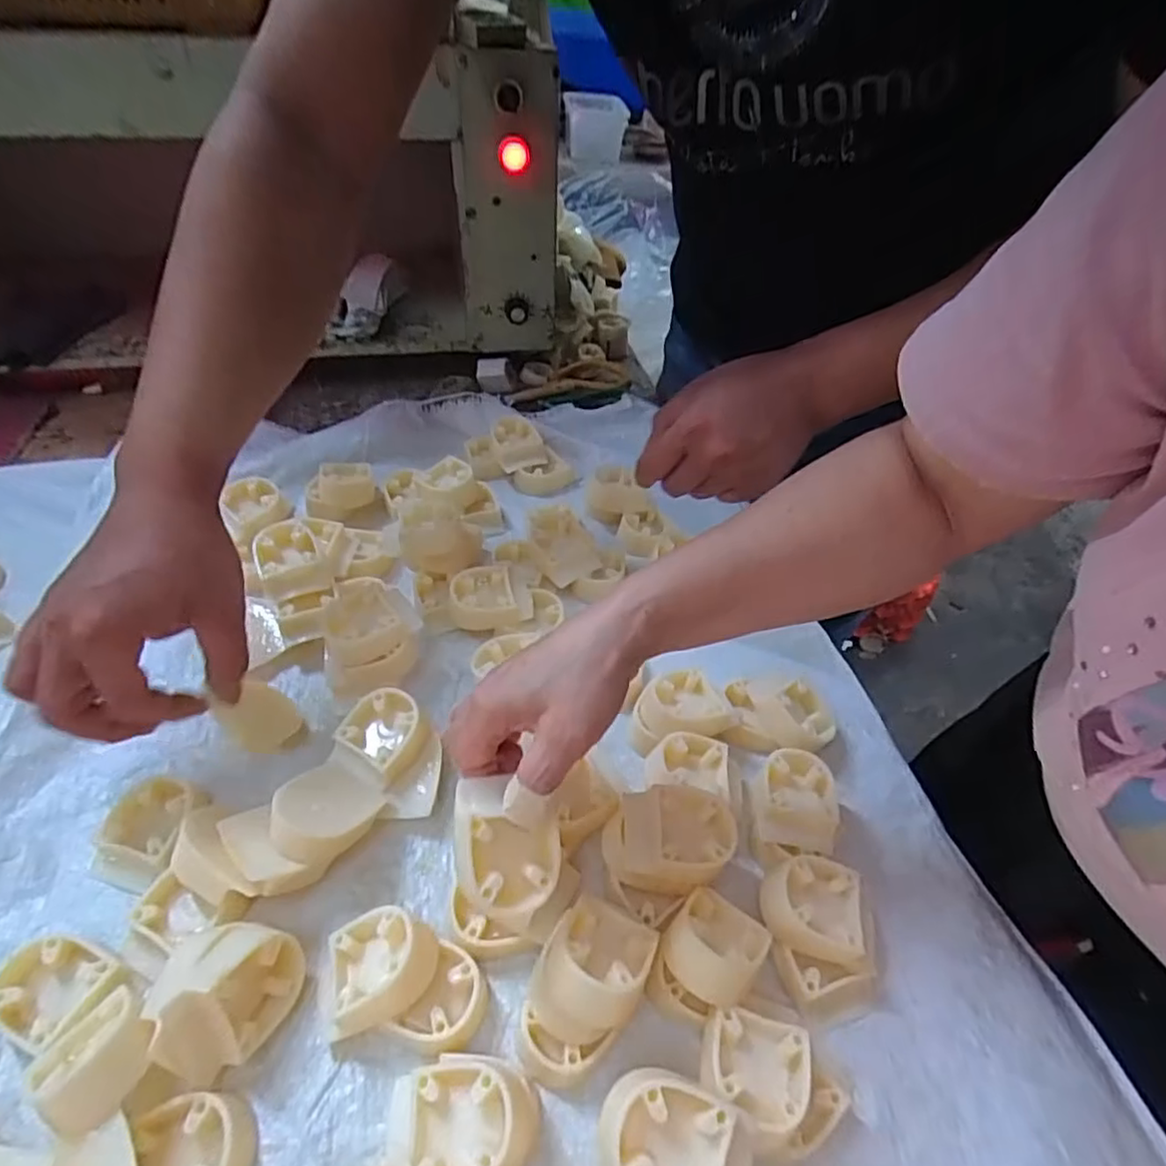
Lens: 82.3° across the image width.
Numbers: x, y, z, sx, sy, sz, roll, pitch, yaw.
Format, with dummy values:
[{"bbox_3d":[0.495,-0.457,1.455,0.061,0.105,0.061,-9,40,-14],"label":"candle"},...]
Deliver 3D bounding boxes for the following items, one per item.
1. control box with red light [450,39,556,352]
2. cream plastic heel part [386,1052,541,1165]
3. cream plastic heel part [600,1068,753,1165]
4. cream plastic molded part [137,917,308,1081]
[{"bbox_3d":[-0.074,-0.377,0.684,0.099,0.267,0.077,3,45,-4],"label":"control box with red light"},{"bbox_3d":[-0.053,0.244,0.304,0.068,0.038,0.053,-1,46,-7],"label":"cream plastic heel part"},{"bbox_3d":[0.038,0.234,0.275,0.062,0.022,0.045,18,46,11],"label":"cream plastic heel part"},{"bbox_3d":[-0.175,0.200,0.325,0.055,0.046,0.065,11,46,5],"label":"cream plastic molded part"}]

